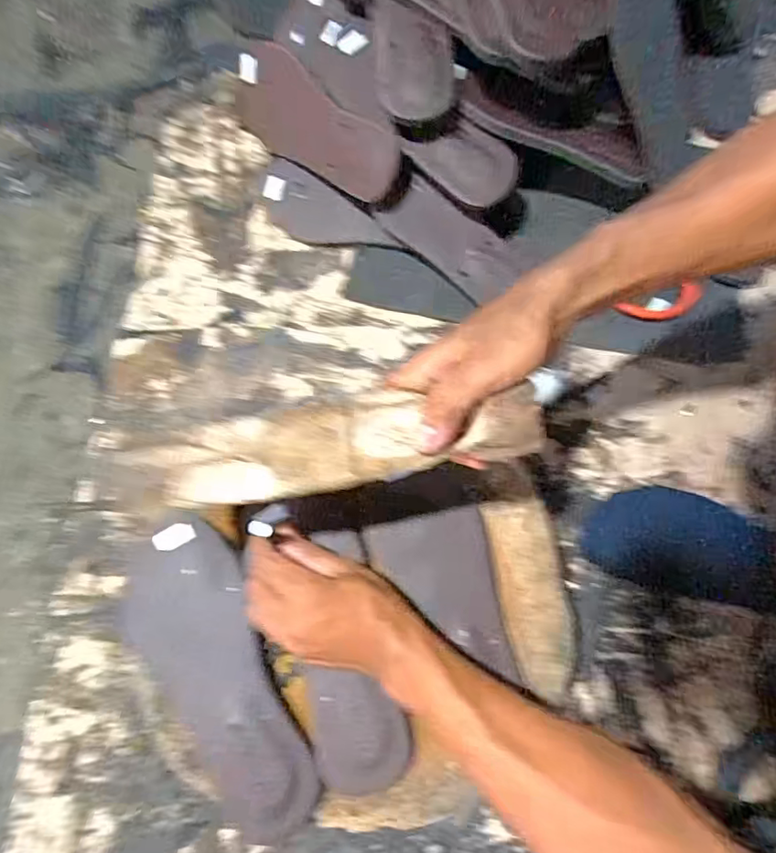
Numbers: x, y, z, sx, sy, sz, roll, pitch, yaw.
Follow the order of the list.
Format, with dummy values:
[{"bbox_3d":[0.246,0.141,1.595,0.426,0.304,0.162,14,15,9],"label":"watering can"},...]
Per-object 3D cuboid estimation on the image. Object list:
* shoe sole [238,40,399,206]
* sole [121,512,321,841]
[{"bbox_3d":[-0.085,-0.328,0.587,0.236,0.092,0.019,40,39,19],"label":"shoe sole"},{"bbox_3d":[-0.136,0.189,0.425,0.091,0.018,0.242,-28,75,-6],"label":"sole"}]

